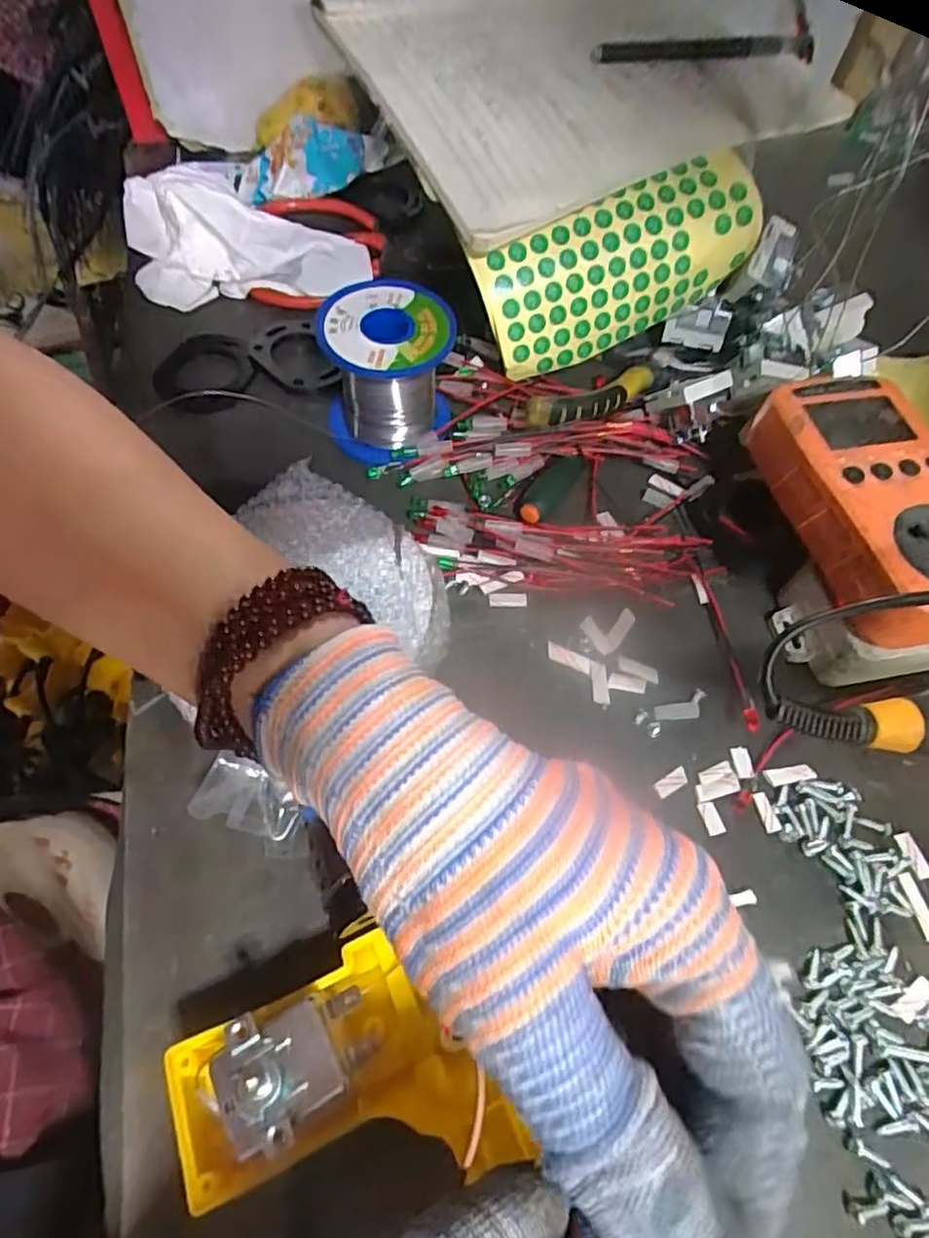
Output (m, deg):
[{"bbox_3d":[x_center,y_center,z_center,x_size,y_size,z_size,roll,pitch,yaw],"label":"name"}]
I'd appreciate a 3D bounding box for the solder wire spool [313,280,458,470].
[{"bbox_3d":[-0.040,-0.129,0.338,0.065,0.058,0.065,2,62,-3],"label":"solder wire spool"}]

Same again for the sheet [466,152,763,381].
[{"bbox_3d":[0.087,-0.191,0.360,0.155,0.070,0.014,-21,28,0],"label":"sheet"}]

